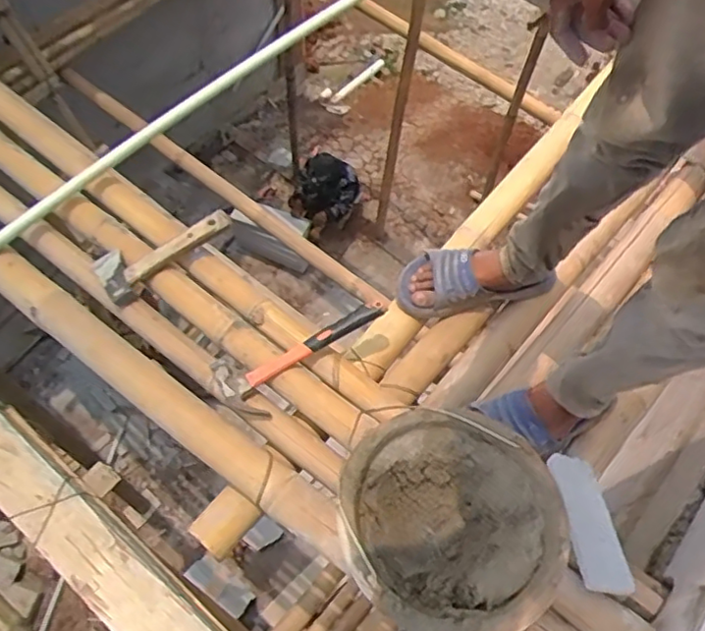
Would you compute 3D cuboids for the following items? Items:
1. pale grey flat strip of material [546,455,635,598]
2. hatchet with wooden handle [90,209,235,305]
[{"bbox_3d":[0.337,0.291,0.905,0.065,0.011,0.216,-6,39,4],"label":"pale grey flat strip of material"},{"bbox_3d":[-0.317,-0.118,1.053,0.233,0.051,0.098,-34,69,-19],"label":"hatchet with wooden handle"}]

